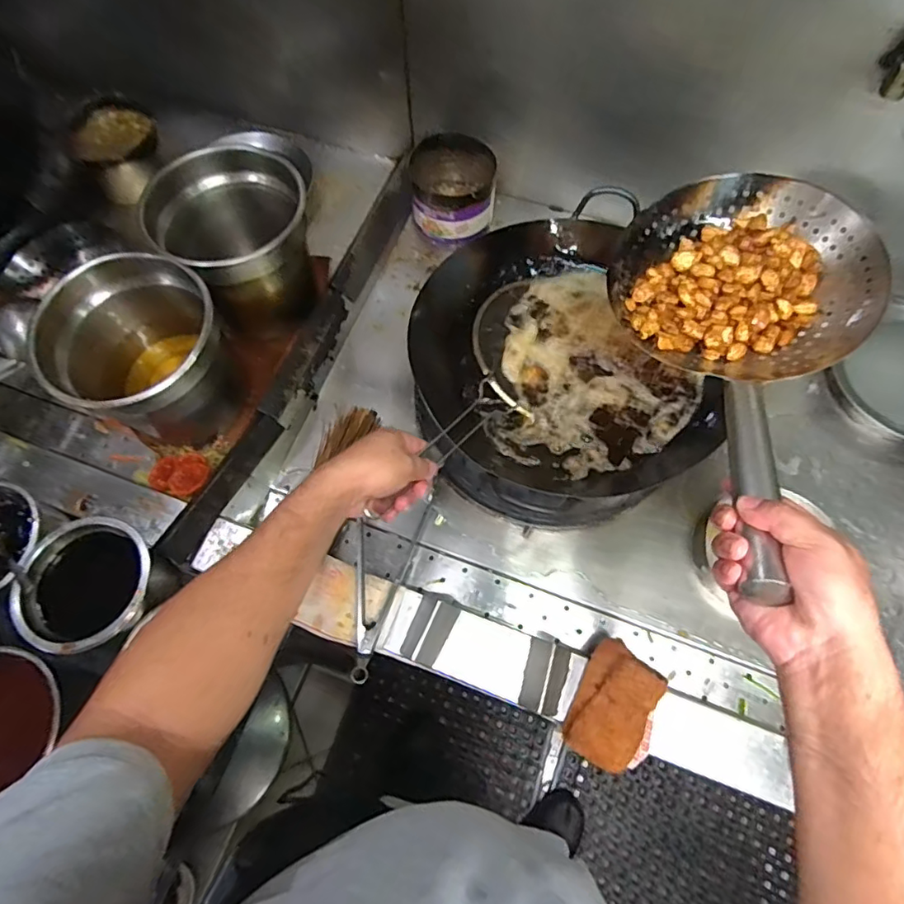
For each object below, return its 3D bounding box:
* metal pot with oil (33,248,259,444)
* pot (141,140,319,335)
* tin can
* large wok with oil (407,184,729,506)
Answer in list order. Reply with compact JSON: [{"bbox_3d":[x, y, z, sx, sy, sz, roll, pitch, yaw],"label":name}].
[{"bbox_3d":[-0.432,-0.132,0.783,0.227,0.191,0.220,33,71,13],"label":"metal pot with oil"},{"bbox_3d":[-0.334,-0.329,0.884,0.219,0.230,0.226,0,67,0],"label":"pot"},{"bbox_3d":[0.001,-0.490,1.003,0.148,0.137,0.155,0,67,0],"label":"tin can"},{"bbox_3d":[0.134,-0.133,0.765,0.381,0.123,0.422,-21,68,-9],"label":"large wok with oil"}]

